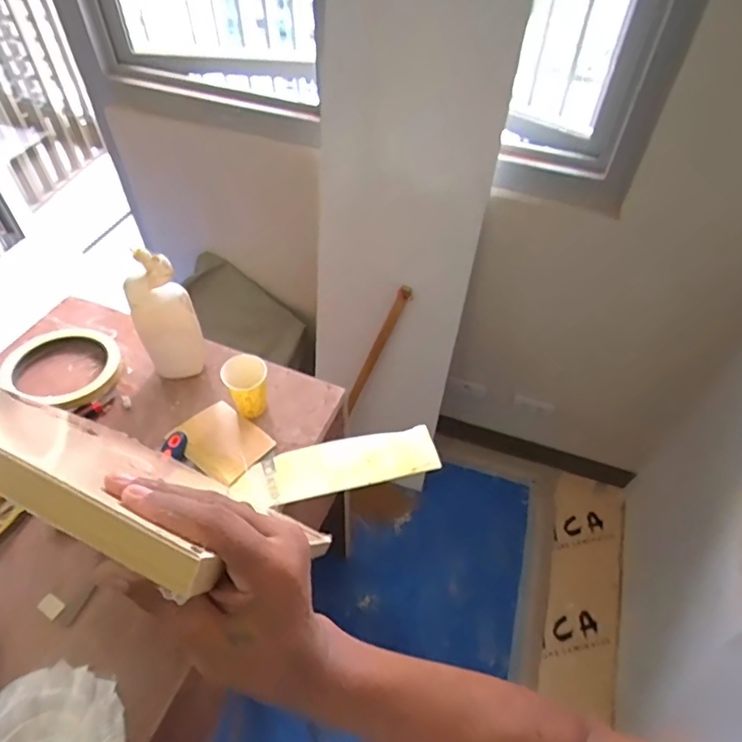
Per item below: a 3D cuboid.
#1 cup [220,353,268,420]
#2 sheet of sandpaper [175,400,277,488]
[{"bbox_3d":[-0.203,0.026,0.900,0.073,0.089,0.064,-14,53,-13],"label":"cup"},{"bbox_3d":[-0.243,0.114,0.897,0.164,0.014,0.107,28,57,32],"label":"sheet of sandpaper"}]

